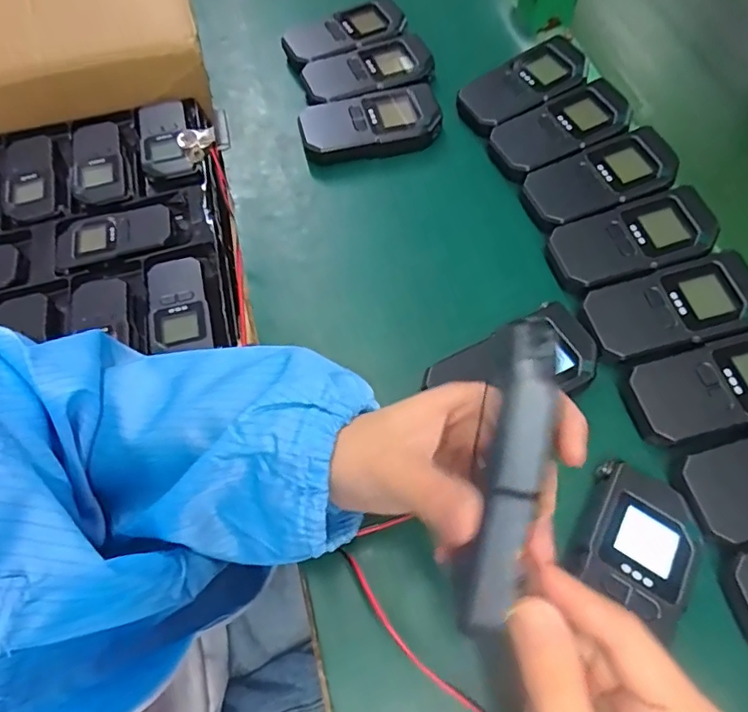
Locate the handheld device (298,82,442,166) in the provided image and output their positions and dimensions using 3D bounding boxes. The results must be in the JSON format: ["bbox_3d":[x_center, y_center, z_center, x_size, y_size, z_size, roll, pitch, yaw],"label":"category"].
[{"bbox_3d":[-0.002,-0.194,0.451,0.116,0.021,0.064,-15,64,-5],"label":"handheld device"}]

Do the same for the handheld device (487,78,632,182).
[{"bbox_3d":[0.155,-0.183,0.441,0.123,0.027,0.057,-26,66,-10],"label":"handheld device"}]

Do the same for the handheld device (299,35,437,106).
[{"bbox_3d":[-0.005,-0.253,0.479,0.117,0.021,0.067,-18,64,-6],"label":"handheld device"}]

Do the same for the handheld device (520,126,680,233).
[{"bbox_3d":[0.175,-0.134,0.416,0.116,0.027,0.058,-21,65,-8],"label":"handheld device"}]

